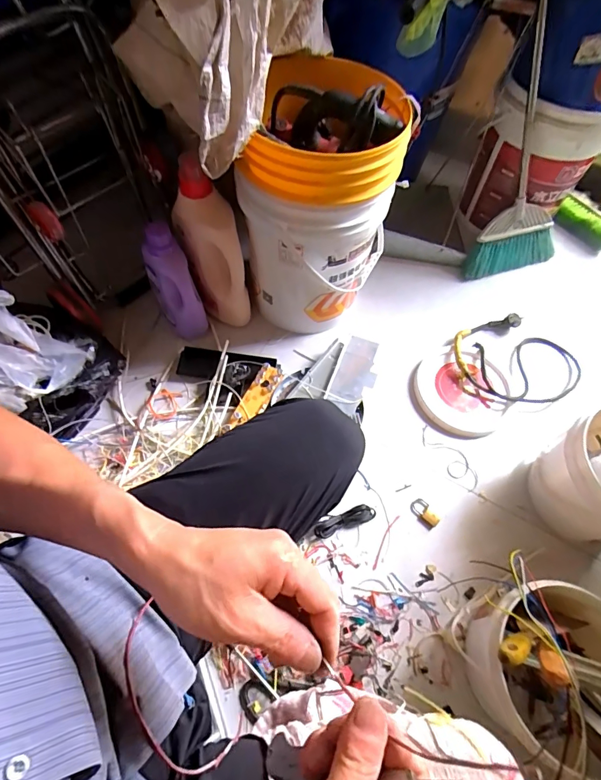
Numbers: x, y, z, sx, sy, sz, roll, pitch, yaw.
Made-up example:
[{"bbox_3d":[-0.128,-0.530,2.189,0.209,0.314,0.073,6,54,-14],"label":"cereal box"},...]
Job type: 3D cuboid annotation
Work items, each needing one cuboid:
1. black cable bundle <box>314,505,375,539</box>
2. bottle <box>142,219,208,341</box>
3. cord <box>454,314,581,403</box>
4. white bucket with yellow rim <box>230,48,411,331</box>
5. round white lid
[{"bbox_3d":[0.088,0.254,0.813,0.126,0.023,0.034,-17,63,-13],"label":"black cable bundle"},{"bbox_3d":[-0.277,-0.231,0.917,0.077,0.246,0.119,-31,67,-19],"label":"bottle"},{"bbox_3d":[0.526,-0.074,1.011,0.301,0.037,0.251,20,61,8],"label":"cord"},{"bbox_3d":[0.044,-0.380,0.886,0.264,0.457,0.338,10,60,2],"label":"white bucket with yellow rim"},{"bbox_3d":[0.379,-0.001,0.982,0.215,0.026,0.227,8,60,1],"label":"round white lid"}]

